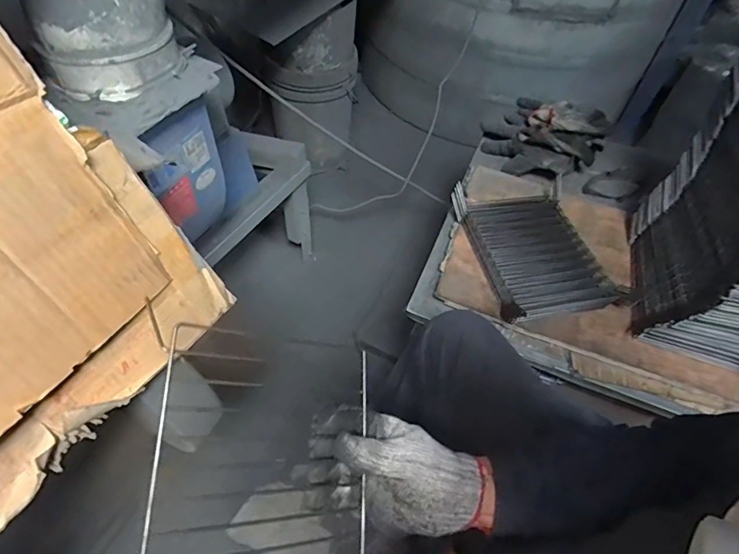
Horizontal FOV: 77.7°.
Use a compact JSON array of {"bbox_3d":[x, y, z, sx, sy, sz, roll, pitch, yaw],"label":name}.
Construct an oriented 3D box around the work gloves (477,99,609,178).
[{"bbox_3d":[0.377,-0.316,0.997,0.235,0.100,0.203,24,54,12],"label":"work gloves"}]

